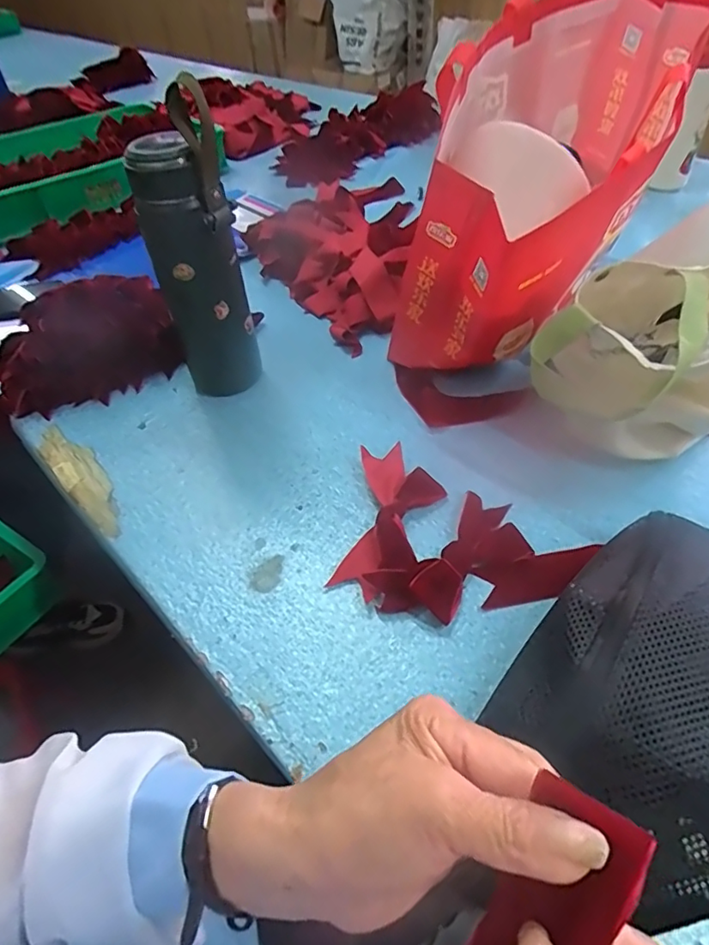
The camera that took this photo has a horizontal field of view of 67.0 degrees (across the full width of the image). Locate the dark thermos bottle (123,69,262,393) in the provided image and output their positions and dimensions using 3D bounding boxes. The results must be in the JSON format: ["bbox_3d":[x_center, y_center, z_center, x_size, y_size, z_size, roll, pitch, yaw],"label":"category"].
[{"bbox_3d":[-0.152,-0.196,0.538,0.081,0.277,0.069,-24,50,-17],"label":"dark thermos bottle"}]

